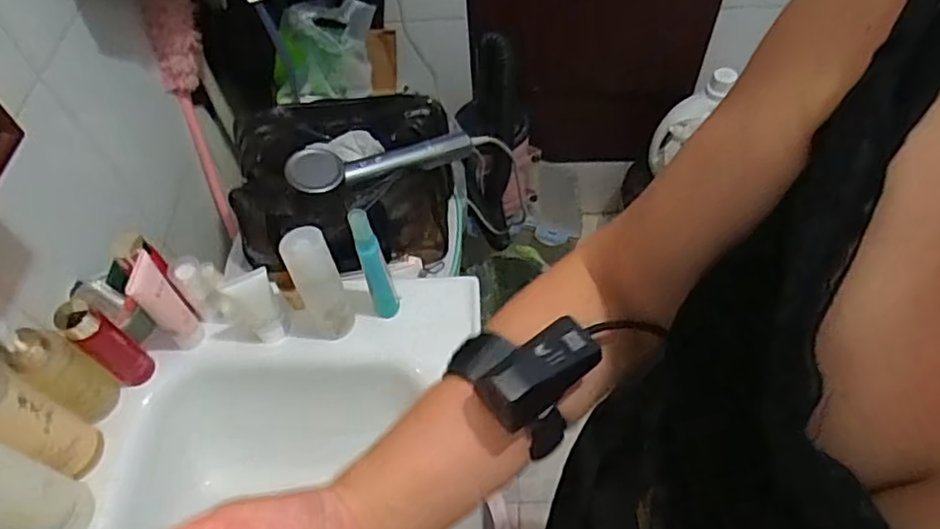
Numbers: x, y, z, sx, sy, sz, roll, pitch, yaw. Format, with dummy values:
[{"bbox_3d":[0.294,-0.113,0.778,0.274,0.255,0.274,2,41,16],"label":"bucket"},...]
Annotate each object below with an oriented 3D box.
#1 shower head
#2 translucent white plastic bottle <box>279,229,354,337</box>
[{"bbox_3d":[-0.110,-0.135,0.816,0.249,0.035,0.046,-14,54,-24],"label":"shower head"},{"bbox_3d":[-0.163,0.028,0.688,0.047,0.173,0.044,-2,55,2],"label":"translucent white plastic bottle"}]

